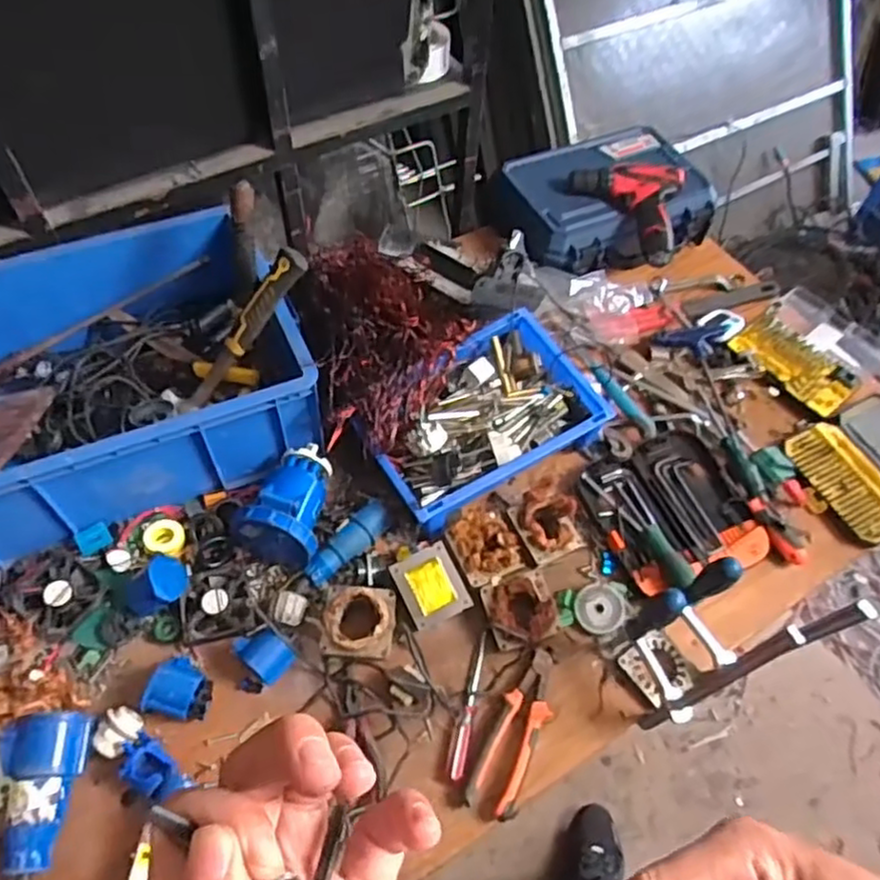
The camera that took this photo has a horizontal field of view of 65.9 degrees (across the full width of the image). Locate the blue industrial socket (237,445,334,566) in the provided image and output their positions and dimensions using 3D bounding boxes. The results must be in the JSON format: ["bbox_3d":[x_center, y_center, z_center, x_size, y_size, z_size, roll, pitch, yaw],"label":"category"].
[{"bbox_3d":[-0.194,0.076,0.858,0.099,0.111,0.143,6,56,1],"label":"blue industrial socket"}]

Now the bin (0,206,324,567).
[{"bbox_3d":[-0.432,-0.085,0.885,0.475,0.168,0.430,-18,59,-15],"label":"bin"}]

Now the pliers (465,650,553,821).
[{"bbox_3d":[0.090,0.329,0.775,0.057,0.014,0.181,24,58,12],"label":"pliers"}]

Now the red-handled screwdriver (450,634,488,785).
[{"bbox_3d":[0.037,0.304,0.789,0.017,0.024,0.166,14,56,6],"label":"red-handled screwdriver"}]

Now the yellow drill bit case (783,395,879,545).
[{"bbox_3d":[0.630,0.039,0.991,0.251,0.029,0.186,-24,60,-18],"label":"yellow drill bit case"}]

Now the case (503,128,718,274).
[{"bbox_3d":[0.289,-0.424,1.178,0.359,0.090,0.287,-16,58,-14],"label":"case"}]

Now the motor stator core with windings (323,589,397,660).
[{"bbox_3d":[-0.095,0.210,0.796,0.082,0.035,0.084,2,56,-2],"label":"motor stator core with windings"}]

